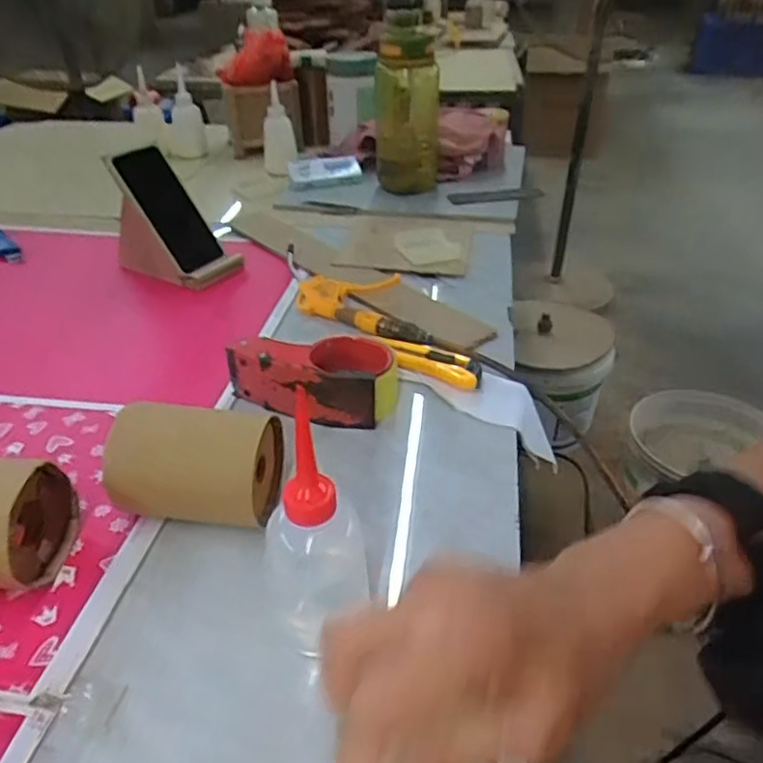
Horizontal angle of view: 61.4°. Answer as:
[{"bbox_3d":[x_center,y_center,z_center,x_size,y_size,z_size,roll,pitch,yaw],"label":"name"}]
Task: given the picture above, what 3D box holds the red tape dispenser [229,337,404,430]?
[{"bbox_3d":[-0.066,-0.008,0.607,0.158,0.057,0.086,3,35,7],"label":"red tape dispenser"}]

